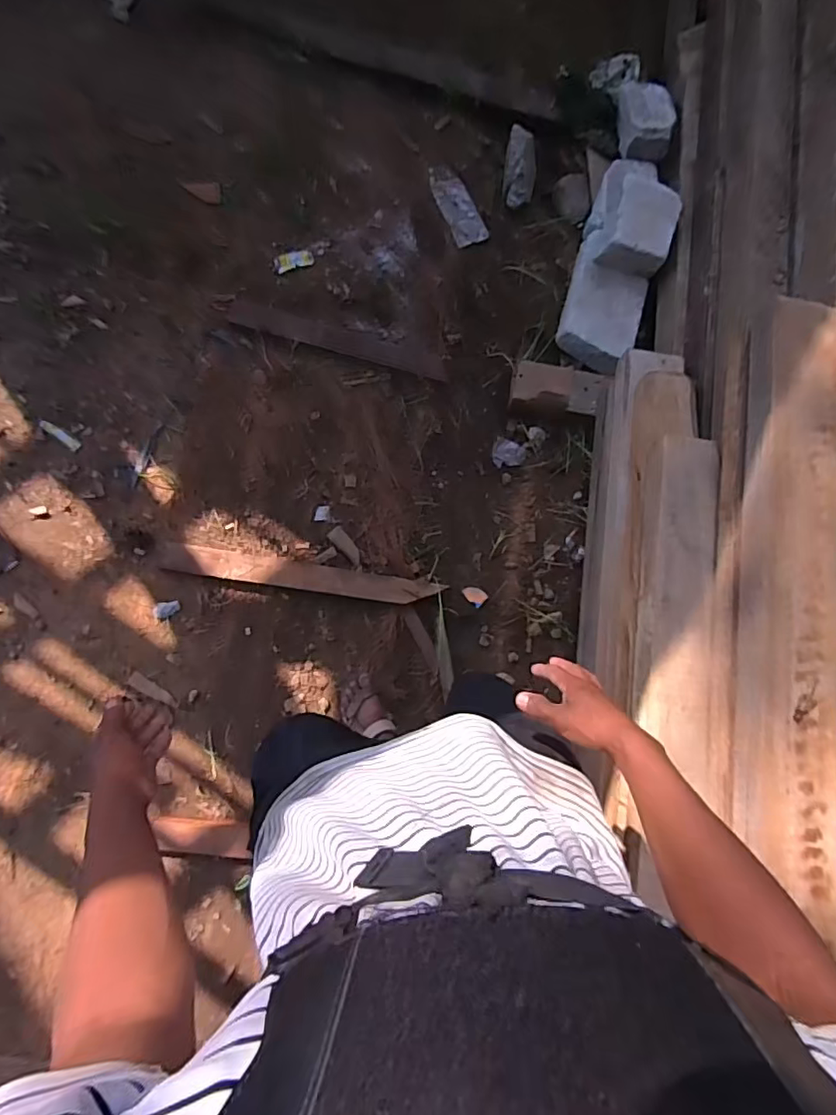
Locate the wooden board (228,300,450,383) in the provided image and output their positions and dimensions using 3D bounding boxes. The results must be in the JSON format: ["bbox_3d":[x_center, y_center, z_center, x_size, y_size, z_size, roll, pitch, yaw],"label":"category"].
[{"bbox_3d":[-0.208,-0.590,1.500,0.586,0.017,0.077,14,83,-5],"label":"wooden board"}]

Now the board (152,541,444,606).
[{"bbox_3d":[-0.293,0.046,1.409,0.688,0.029,0.069,9,83,-6],"label":"board"}]

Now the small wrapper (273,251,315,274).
[{"bbox_3d":[-0.344,-0.820,1.533,0.111,0.007,0.053,-21,87,-8],"label":"small wrapper"}]

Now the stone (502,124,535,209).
[{"bbox_3d":[0.293,-1.112,1.589,0.094,0.067,0.196,-3,111,-7],"label":"stone"}]

